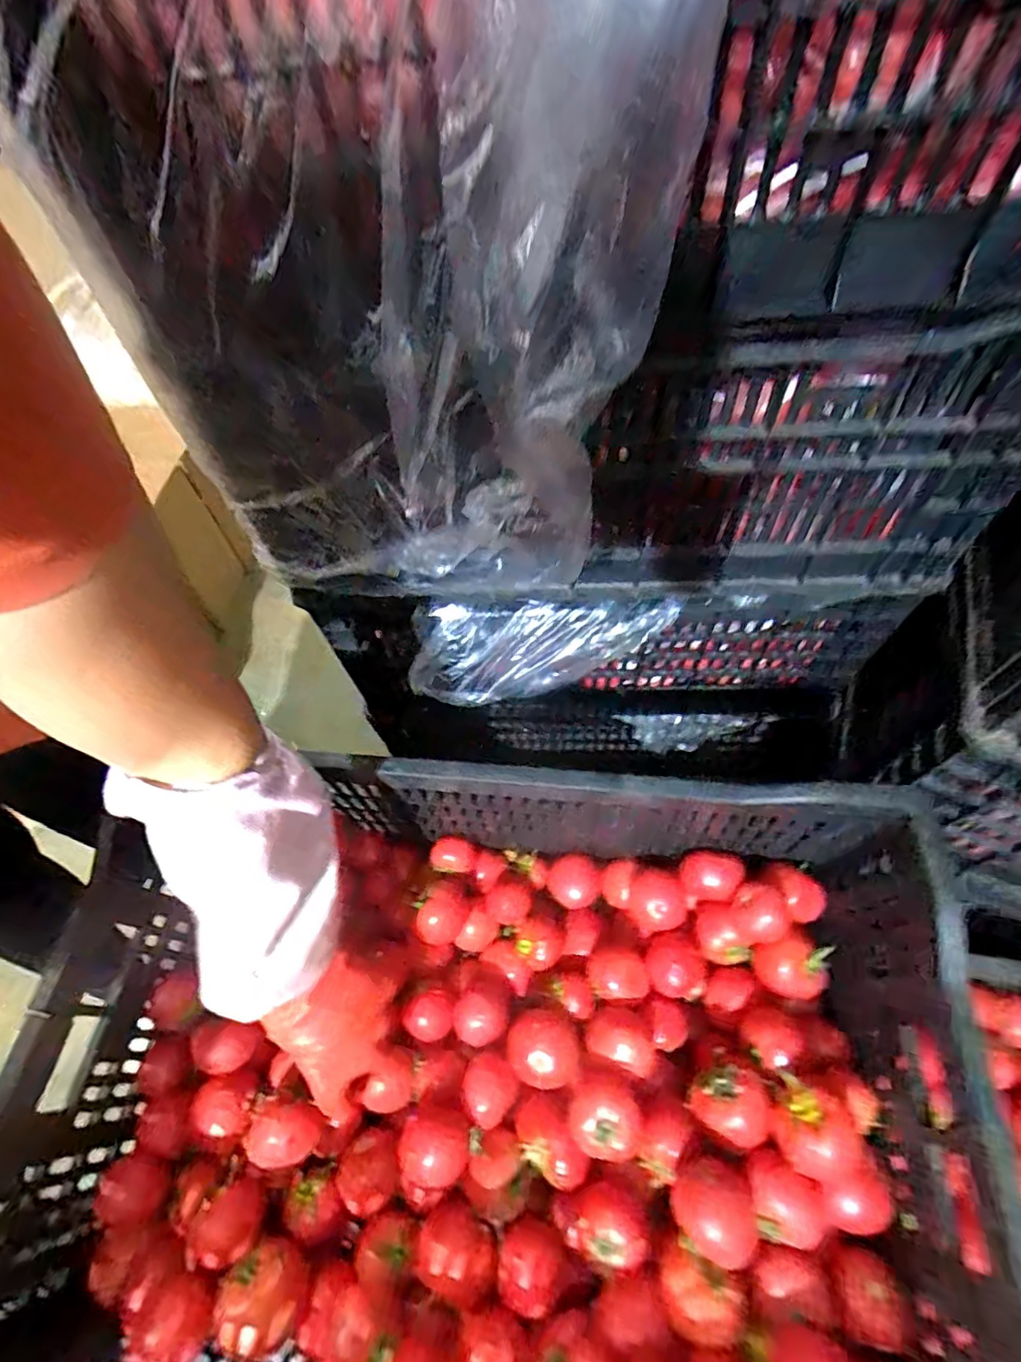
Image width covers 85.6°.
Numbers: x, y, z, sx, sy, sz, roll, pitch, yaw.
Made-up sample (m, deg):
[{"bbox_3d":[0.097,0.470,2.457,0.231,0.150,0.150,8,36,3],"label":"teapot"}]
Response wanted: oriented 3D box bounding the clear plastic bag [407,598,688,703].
[{"bbox_3d":[0.026,-0.032,0.549,0.248,0.108,0.052,-4,57,1],"label":"clear plastic bag"}]

